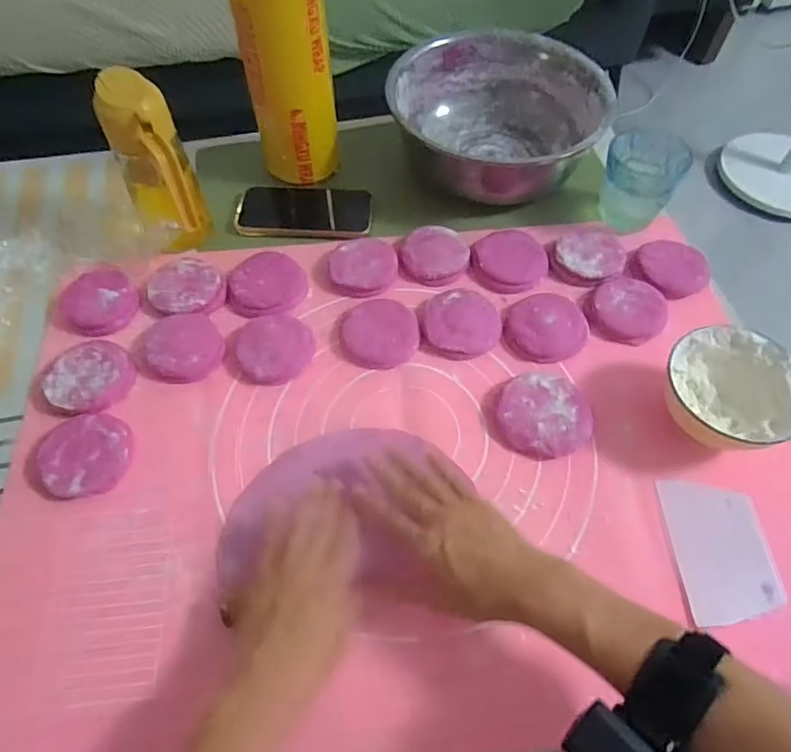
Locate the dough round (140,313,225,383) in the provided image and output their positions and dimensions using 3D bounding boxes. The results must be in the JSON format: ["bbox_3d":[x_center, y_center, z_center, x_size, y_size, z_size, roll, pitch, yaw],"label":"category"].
[{"bbox_3d":[-0.213,-0.031,0.560,0.074,0.016,0.077,0,60,0],"label":"dough round"}]

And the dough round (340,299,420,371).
[{"bbox_3d":[-0.016,-0.044,0.573,0.076,0.016,0.076,0,60,0],"label":"dough round"}]

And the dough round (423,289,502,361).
[{"bbox_3d":[0.068,-0.055,0.577,0.077,0.019,0.078,0,60,0],"label":"dough round"}]

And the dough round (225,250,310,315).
[{"bbox_3d":[-0.140,-0.096,0.608,0.081,0.018,0.080,0,60,0],"label":"dough round"}]

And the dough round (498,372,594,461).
[{"bbox_3d":[0.138,0.036,0.522,0.082,0.018,0.082,0,60,0],"label":"dough round"}]

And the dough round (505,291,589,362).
[{"bbox_3d":[0.153,-0.050,0.575,0.080,0.022,0.072,-24,62,-13],"label":"dough round"}]

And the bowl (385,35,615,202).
[{"bbox_3d":[0.128,-0.318,0.706,0.244,0.106,0.230,0,60,0],"label":"bowl"}]

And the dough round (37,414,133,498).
[{"bbox_3d":[-0.275,0.069,0.497,0.077,0.014,0.076,0,60,0],"label":"dough round"}]

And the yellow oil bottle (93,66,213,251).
[{"bbox_3d":[-0.242,-0.203,0.577,0.070,0.177,0.085,-27,63,-15],"label":"yellow oil bottle"}]

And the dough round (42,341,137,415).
[{"bbox_3d":[-0.293,0.000,0.539,0.077,0.014,0.075,0,60,0],"label":"dough round"}]

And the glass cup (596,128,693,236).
[{"bbox_3d":[0.275,-0.223,0.642,0.082,0.074,0.085,0,60,0],"label":"glass cup"}]

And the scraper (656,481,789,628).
[{"bbox_3d":[0.272,0.144,0.468,0.081,0.010,0.112,2,61,-5],"label":"scraper"}]

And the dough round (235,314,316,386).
[{"bbox_3d":[-0.119,-0.028,0.562,0.074,0.020,0.069,0,60,0],"label":"dough round"}]

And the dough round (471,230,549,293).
[{"bbox_3d":[0.128,-0.129,0.625,0.080,0.022,0.068,26,63,14],"label":"dough round"}]

